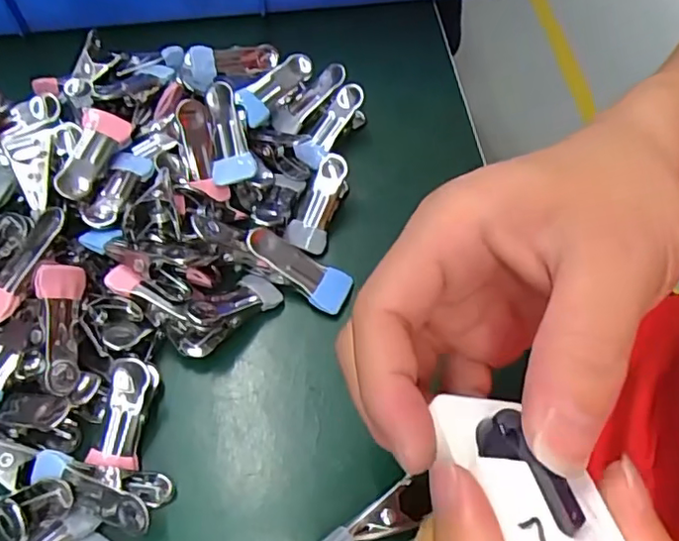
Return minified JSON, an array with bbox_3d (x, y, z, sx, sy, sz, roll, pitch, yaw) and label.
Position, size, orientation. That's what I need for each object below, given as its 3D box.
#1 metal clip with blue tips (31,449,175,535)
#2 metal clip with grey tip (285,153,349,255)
[{"bbox_3d":[-0.093,0.084,0.233,0.053,0.022,0.023,22,60,-6],"label":"metal clip with blue tips"},{"bbox_3d":[-0.010,-0.034,0.313,0.022,0.019,0.051,19,81,10],"label":"metal clip with grey tip"}]

